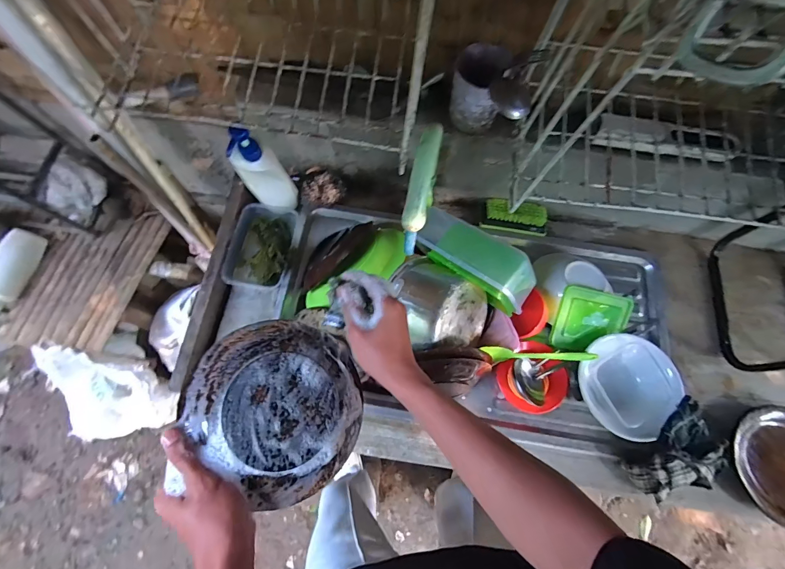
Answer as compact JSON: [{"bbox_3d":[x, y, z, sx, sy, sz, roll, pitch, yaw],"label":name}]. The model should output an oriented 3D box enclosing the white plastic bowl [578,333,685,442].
[{"bbox_3d":[0.402,0.173,0.630,0.165,0.067,0.155,0,71,-1],"label":"white plastic bowl"}]

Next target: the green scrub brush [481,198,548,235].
[{"bbox_3d":[0.252,-0.139,0.725,0.123,0.039,0.051,11,72,3],"label":"green scrub brush"}]

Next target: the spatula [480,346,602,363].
[{"bbox_3d":[0.250,0.121,0.615,0.196,0.027,0.022,1,71,-1],"label":"spatula"}]

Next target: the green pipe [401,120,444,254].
[{"bbox_3d":[0.036,-0.119,0.447,0.031,0.042,0.162,12,98,3],"label":"green pipe"}]

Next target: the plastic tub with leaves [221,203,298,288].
[{"bbox_3d":[-0.258,-0.082,0.711,0.118,0.056,0.175,6,71,1],"label":"plastic tub with leaves"}]

